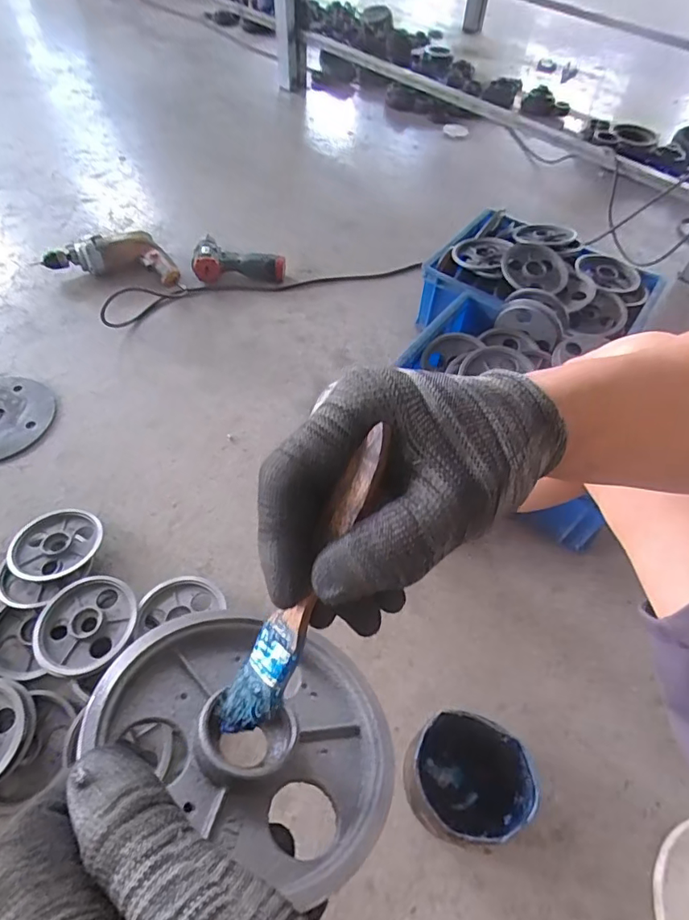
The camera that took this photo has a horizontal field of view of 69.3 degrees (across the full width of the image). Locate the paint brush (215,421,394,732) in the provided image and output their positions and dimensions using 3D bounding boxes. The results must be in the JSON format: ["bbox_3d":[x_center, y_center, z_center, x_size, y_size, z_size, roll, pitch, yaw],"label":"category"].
[{"bbox_3d":[-0.016,0.050,0.193,0.021,0.008,0.132,28,99,16],"label":"paint brush"}]

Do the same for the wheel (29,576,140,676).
[{"bbox_3d":[-0.332,0.216,0.649,0.118,0.036,0.125,25,57,13],"label":"wheel"}]

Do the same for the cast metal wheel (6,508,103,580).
[{"bbox_3d":[-0.424,0.126,0.737,0.112,0.034,0.117,1,54,-2],"label":"cast metal wheel"}]

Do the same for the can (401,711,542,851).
[{"bbox_3d":[0.141,0.361,0.568,0.133,0.095,0.111,7,54,2],"label":"can"}]

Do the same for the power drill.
[{"bbox_3d":[-0.502,-0.460,1.126,0.306,0.074,0.149,11,55,5],"label":"power drill"}]

